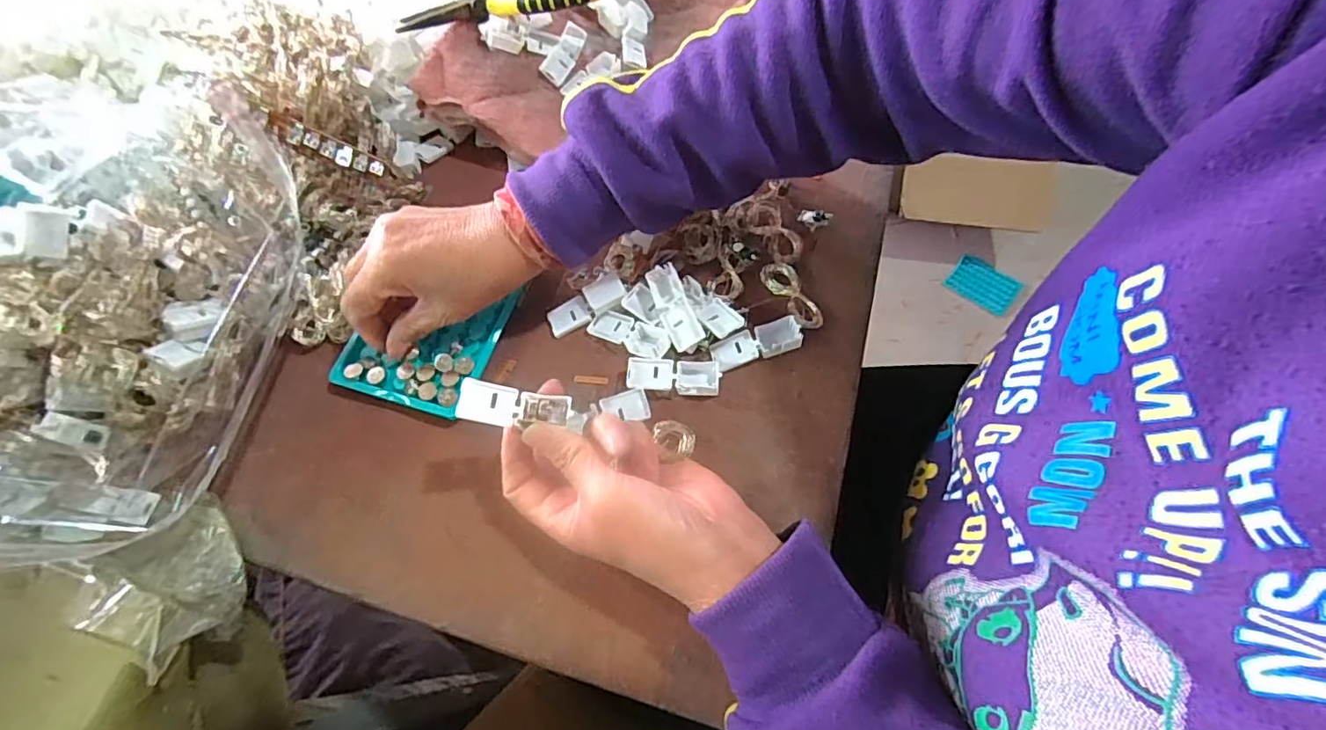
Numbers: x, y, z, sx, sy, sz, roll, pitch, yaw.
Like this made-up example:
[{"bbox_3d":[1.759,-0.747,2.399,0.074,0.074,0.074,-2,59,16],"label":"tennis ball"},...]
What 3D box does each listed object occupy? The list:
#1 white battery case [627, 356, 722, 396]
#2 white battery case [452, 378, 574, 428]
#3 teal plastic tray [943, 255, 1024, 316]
[{"bbox_3d":[0.006,0.007,0.348,0.055,0.008,0.020,3,65,6],"label":"white battery case"},{"bbox_3d":[-0.073,0.019,0.283,0.053,0.009,0.019,6,64,-17],"label":"white battery case"},{"bbox_3d":[0.658,-0.167,1.176,0.130,0.014,0.098,35,73,19],"label":"teal plastic tray"}]

